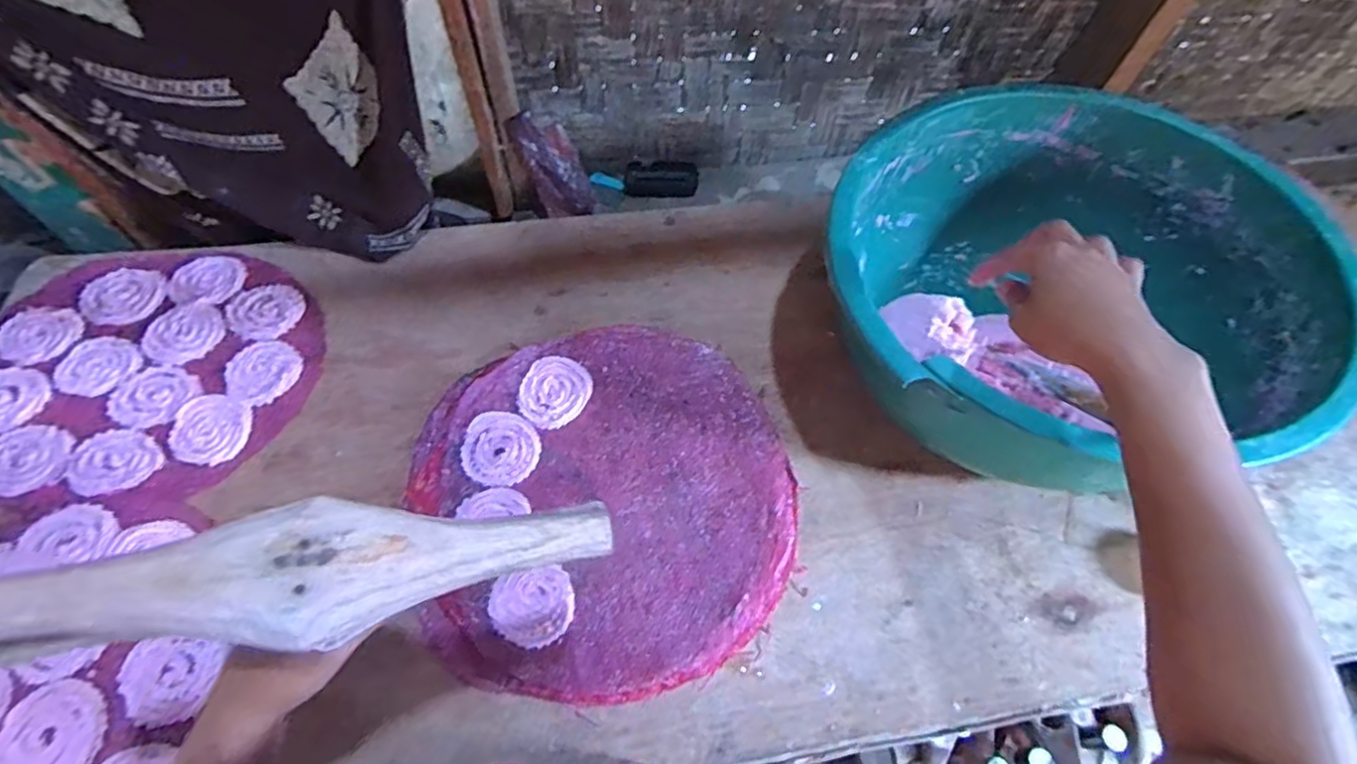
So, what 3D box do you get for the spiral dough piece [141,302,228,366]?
[{"bbox_3d":[-0.547,-0.055,0.695,0.077,0.010,0.080,1,59,-1],"label":"spiral dough piece"}]

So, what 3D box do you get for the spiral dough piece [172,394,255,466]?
[{"bbox_3d":[-0.470,0.045,0.627,0.076,0.008,0.070,20,60,10],"label":"spiral dough piece"}]

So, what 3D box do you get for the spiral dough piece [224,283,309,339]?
[{"bbox_3d":[-0.473,-0.082,0.718,0.082,0.013,0.075,1,59,-1],"label":"spiral dough piece"}]

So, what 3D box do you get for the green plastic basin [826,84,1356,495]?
[{"bbox_3d":[0.365,-0.083,0.643,0.418,0.199,0.412,1,59,-1],"label":"green plastic basin"}]

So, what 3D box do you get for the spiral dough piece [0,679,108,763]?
[{"bbox_3d":[-0.488,0.276,0.485,0.074,0.006,0.078,-37,66,-22],"label":"spiral dough piece"}]

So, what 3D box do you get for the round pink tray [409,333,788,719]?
[{"bbox_3d":[-0.069,0.106,0.617,0.354,0.014,0.367,1,59,-1],"label":"round pink tray"}]

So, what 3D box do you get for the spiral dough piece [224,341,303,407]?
[{"bbox_3d":[-0.445,-0.014,0.672,0.071,0.011,0.079,-38,67,-22],"label":"spiral dough piece"}]

